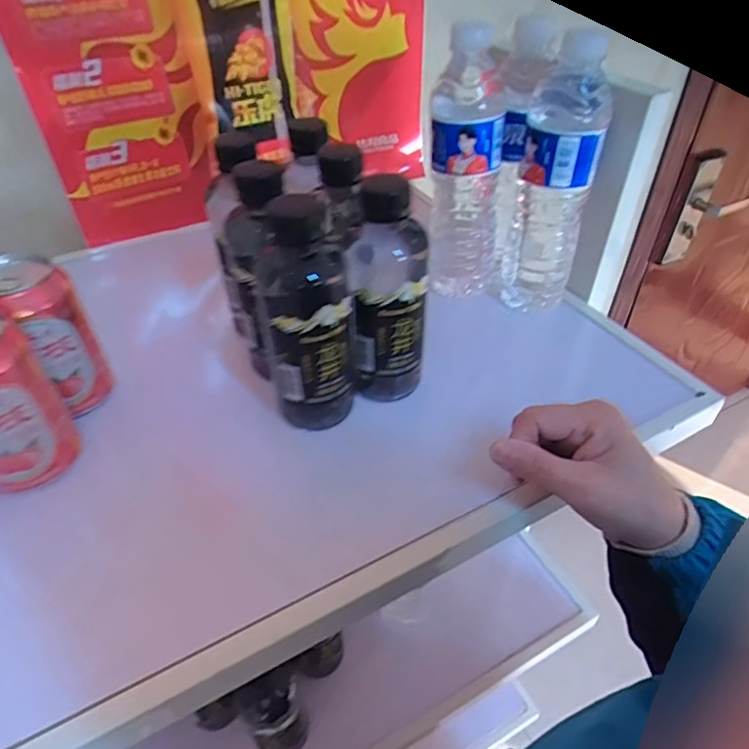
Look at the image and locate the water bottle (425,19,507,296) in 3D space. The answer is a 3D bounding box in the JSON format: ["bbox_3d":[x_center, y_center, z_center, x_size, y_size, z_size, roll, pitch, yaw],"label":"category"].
[{"bbox_3d":[0.076,-0.168,0.464,0.057,0.210,0.061,7,43,9],"label":"water bottle"}]

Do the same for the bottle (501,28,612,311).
[{"bbox_3d":[0.144,-0.154,0.443,0.055,0.211,0.055,13,44,15],"label":"bottle"}]

